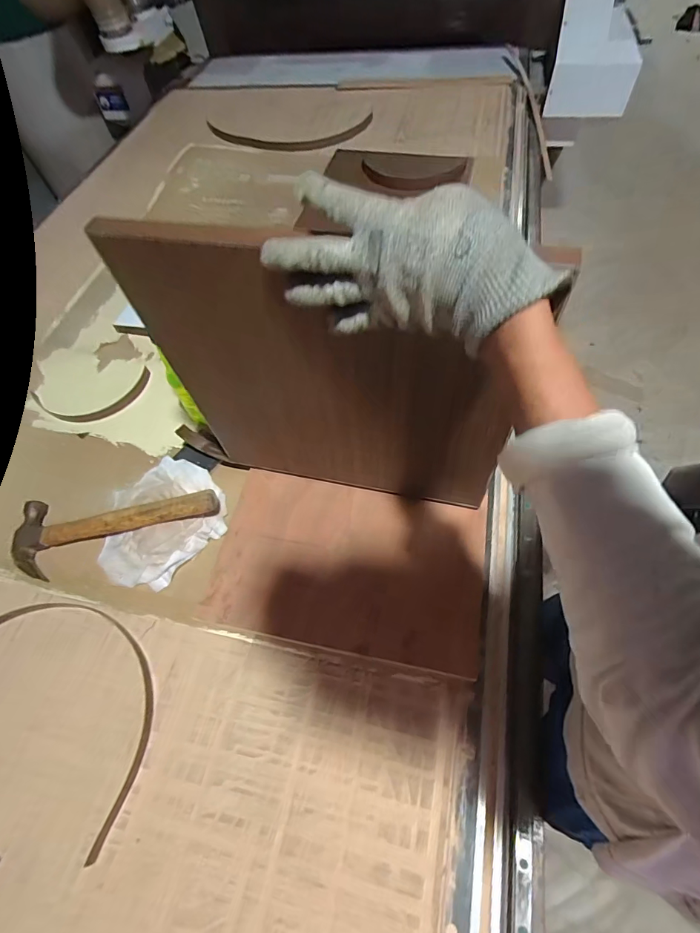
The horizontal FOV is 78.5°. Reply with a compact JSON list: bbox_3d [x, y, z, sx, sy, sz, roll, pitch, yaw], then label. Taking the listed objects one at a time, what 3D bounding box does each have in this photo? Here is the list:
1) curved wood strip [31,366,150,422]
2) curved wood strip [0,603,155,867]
[{"bbox_3d":[-0.483,-0.125,0.803,0.221,0.020,0.091,-15,58,-4],"label":"curved wood strip"},{"bbox_3d":[-0.415,0.293,0.555,0.361,0.009,0.227,11,60,11],"label":"curved wood strip"}]

